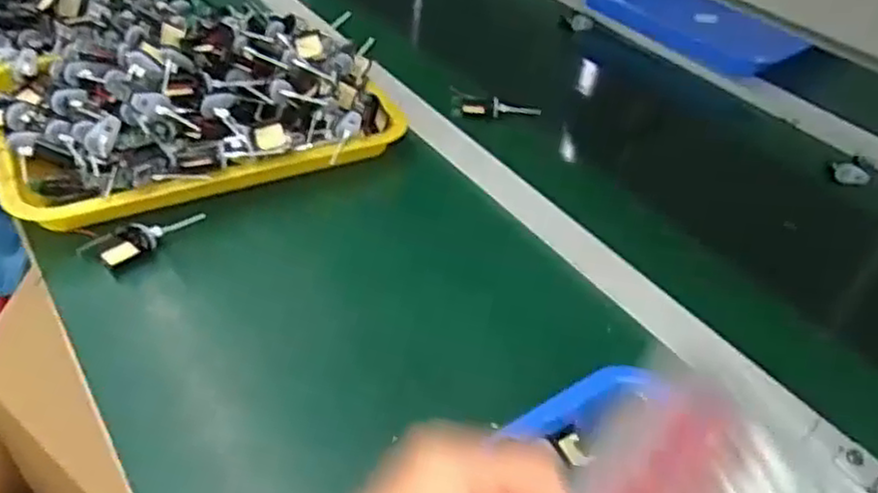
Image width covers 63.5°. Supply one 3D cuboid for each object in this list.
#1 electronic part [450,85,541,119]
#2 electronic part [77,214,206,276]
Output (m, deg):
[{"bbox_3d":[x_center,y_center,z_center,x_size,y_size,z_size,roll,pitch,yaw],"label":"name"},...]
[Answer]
[{"bbox_3d":[0.067,-0.168,0.862,0.109,0.027,0.025,11,41,7],"label":"electronic part"},{"bbox_3d":[-0.260,-0.013,0.620,0.042,0.022,0.100,29,46,25],"label":"electronic part"}]

